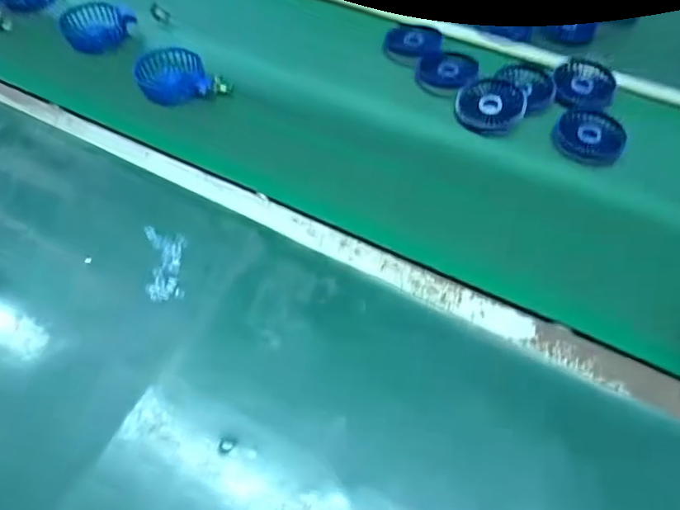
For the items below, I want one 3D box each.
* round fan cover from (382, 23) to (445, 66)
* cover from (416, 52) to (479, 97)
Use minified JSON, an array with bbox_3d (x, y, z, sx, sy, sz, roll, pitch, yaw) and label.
[{"bbox_3d":[0.110,-0.320,0.729,0.084,0.010,0.096,13,57,8],"label":"round fan cover"},{"bbox_3d":[0.151,-0.260,0.687,0.082,0.020,0.077,0,56,0],"label":"cover"}]

